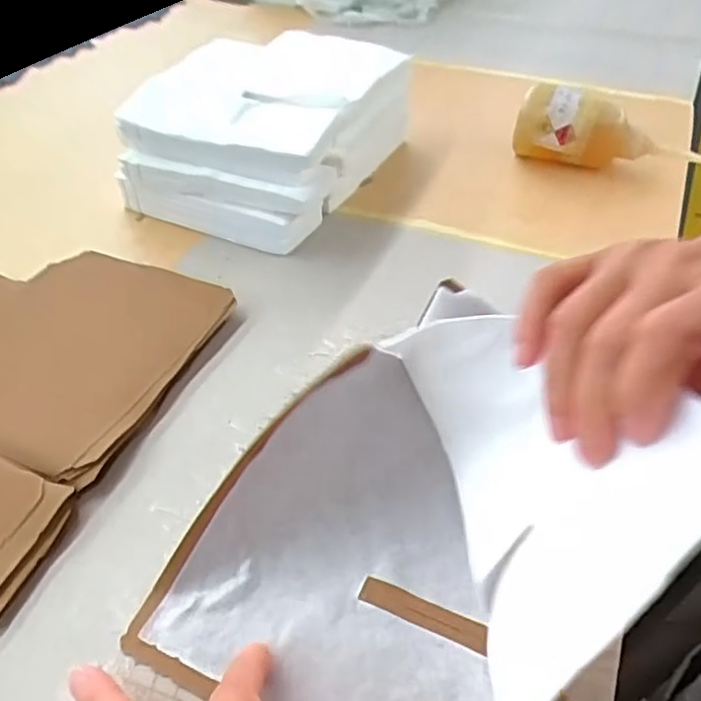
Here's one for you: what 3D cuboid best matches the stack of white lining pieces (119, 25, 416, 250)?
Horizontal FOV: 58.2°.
[{"bbox_3d":[-0.072,-0.212,0.591,0.186,0.093,0.246,18,47,17],"label":"stack of white lining pieces"}]

